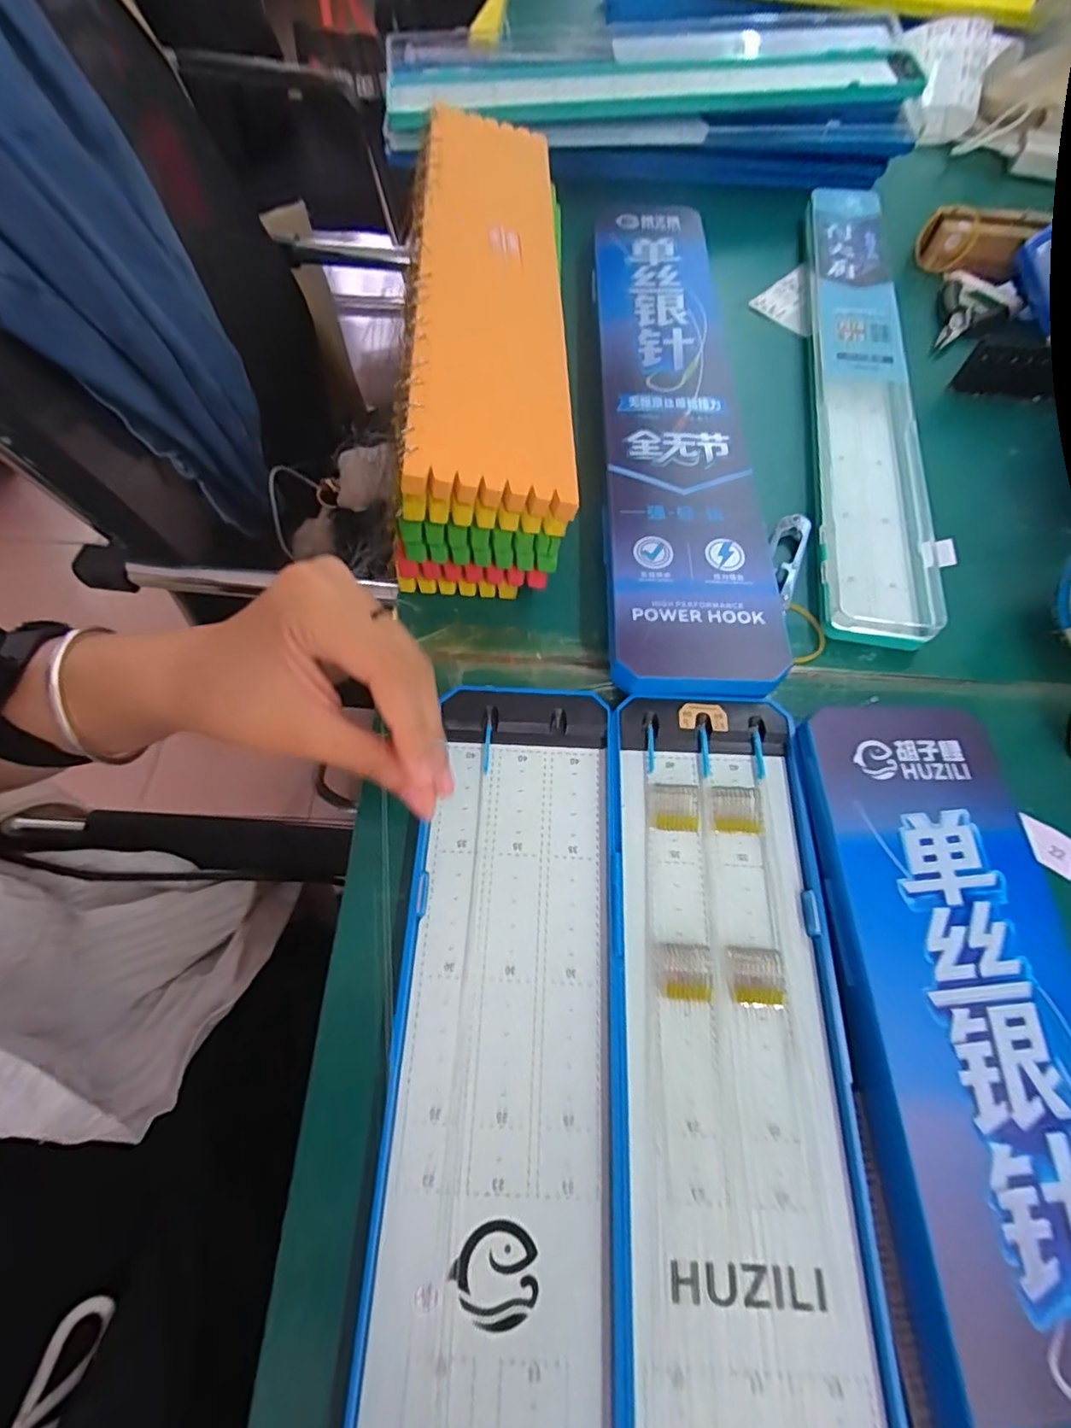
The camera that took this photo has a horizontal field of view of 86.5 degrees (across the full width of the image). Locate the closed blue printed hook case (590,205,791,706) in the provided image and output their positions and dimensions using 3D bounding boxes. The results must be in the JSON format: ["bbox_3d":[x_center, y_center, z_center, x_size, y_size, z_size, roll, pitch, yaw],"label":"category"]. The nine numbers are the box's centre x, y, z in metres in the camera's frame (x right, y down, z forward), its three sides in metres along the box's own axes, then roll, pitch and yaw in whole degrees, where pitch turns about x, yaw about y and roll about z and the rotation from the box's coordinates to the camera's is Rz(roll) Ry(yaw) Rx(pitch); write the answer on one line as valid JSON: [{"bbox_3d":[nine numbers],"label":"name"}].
[{"bbox_3d":[0.085,-0.205,0.366,0.089,0.020,0.425,1,66,0],"label":"closed blue printed hook case"}]

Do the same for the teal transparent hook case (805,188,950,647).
[{"bbox_3d":[0.229,-0.234,0.399,0.069,0.028,0.435,10,66,4],"label":"teal transparent hook case"}]

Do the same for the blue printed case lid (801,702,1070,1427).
[{"bbox_3d":[0.175,0.205,0.183,0.091,0.020,0.445,-1,66,-1],"label":"blue printed case lid"}]

